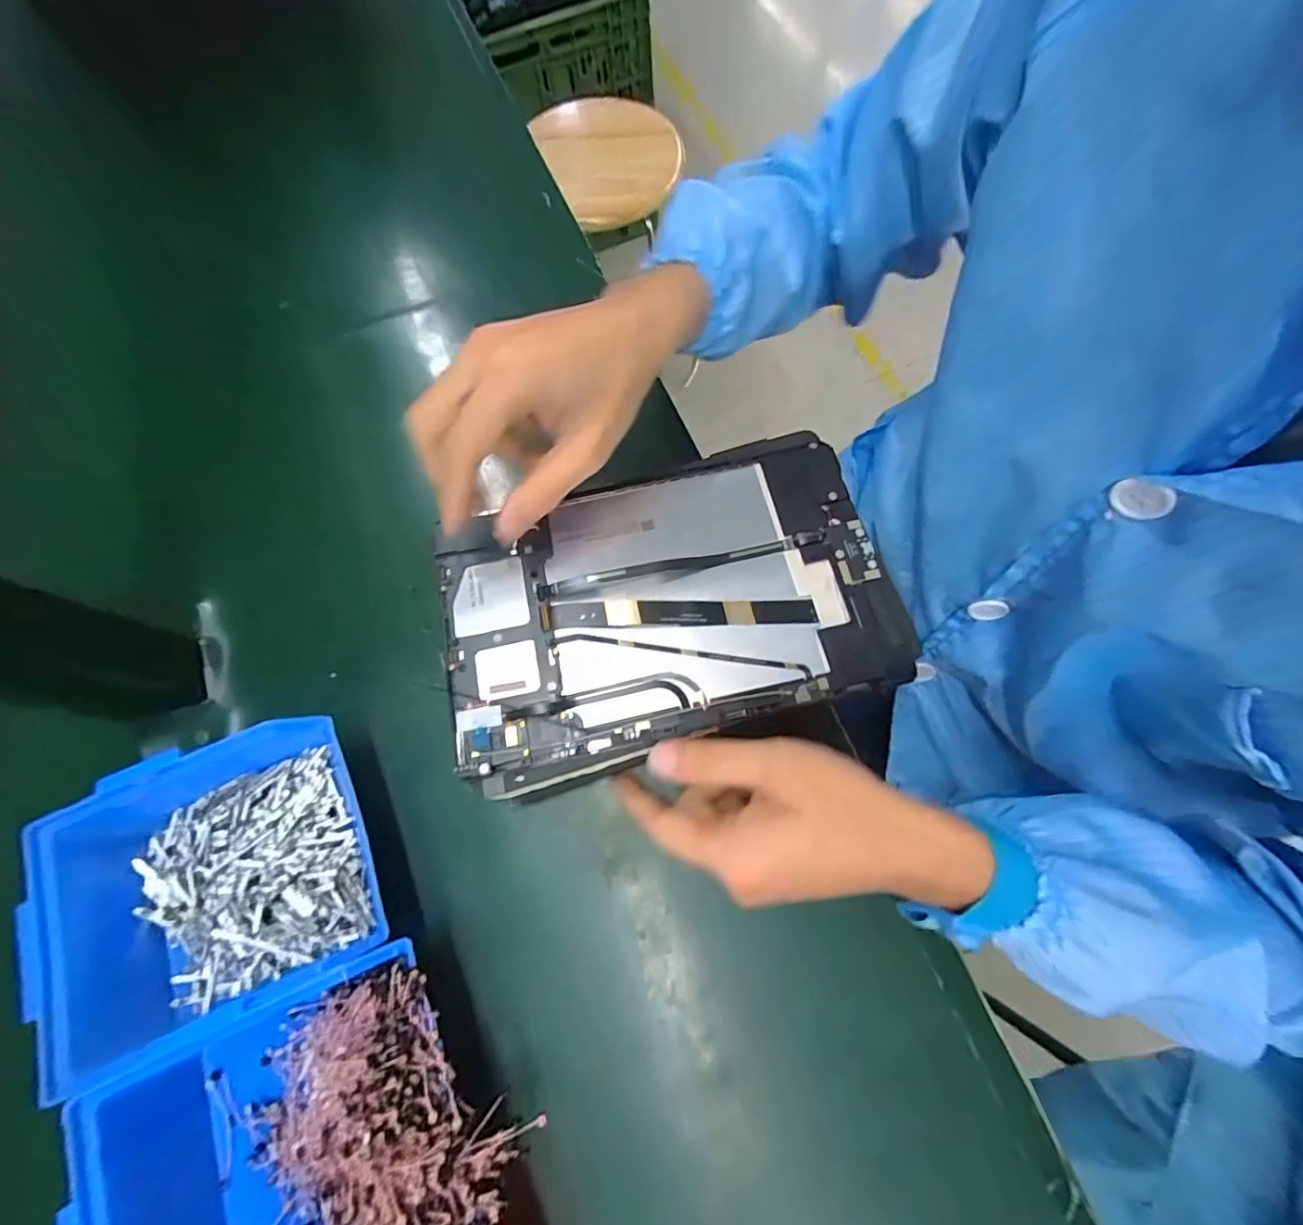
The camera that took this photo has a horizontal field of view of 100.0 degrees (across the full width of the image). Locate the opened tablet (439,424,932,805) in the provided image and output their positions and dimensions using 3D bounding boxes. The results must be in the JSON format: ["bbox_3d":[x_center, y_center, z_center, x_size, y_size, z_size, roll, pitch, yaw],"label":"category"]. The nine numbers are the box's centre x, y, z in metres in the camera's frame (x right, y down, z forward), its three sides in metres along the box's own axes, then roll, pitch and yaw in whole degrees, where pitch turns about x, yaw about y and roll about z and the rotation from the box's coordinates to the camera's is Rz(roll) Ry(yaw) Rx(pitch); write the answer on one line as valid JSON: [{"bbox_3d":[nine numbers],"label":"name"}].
[{"bbox_3d":[0.007,-0.007,0.301,0.237,0.018,0.157,-15,67,-4],"label":"opened tablet"}]

